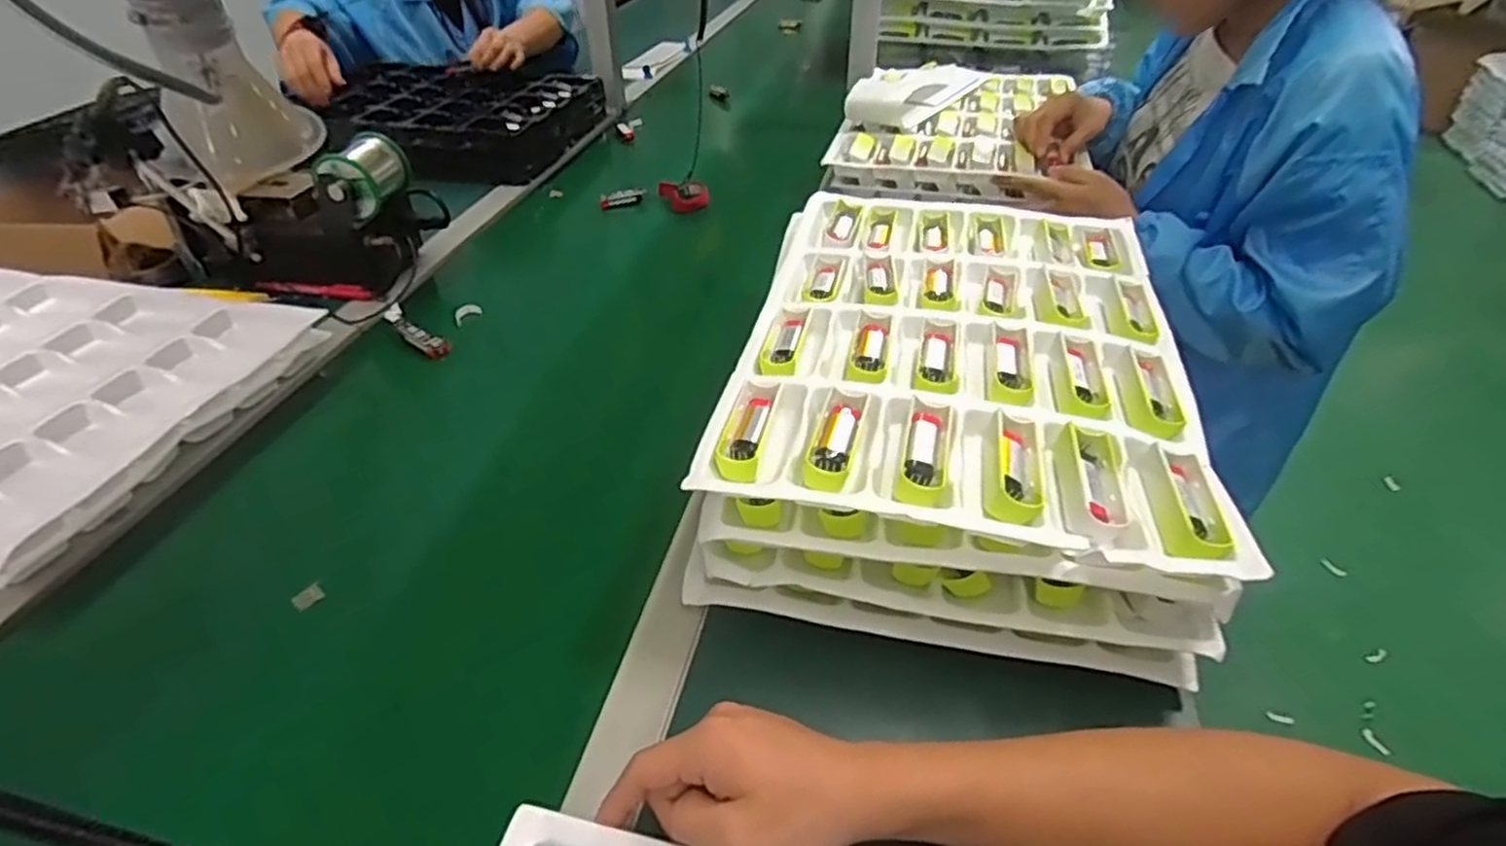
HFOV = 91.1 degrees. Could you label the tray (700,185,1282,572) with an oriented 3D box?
[{"bbox_3d":[0.160,-0.077,0.583,0.314,0.028,0.448,7,40,9],"label":"tray"}]

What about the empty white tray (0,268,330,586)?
[{"bbox_3d":[-0.656,-0.030,0.636,0.441,0.050,0.335,8,40,10],"label":"empty white tray"}]

